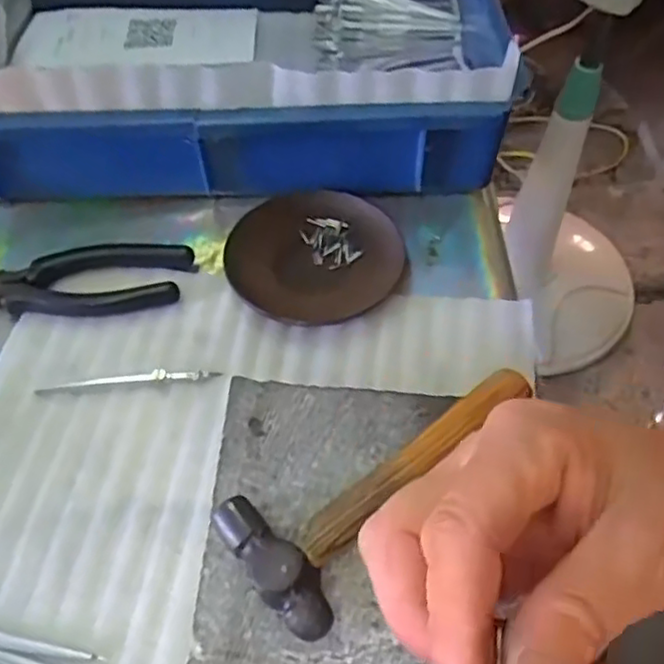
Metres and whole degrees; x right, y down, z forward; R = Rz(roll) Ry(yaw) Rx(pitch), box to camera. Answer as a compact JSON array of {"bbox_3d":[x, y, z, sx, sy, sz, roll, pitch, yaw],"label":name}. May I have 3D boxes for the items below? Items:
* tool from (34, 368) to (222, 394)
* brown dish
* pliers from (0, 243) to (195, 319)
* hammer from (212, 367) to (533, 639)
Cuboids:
[{"bbox_3d":[-0.121,0.027,0.398,0.107,0.007,0.011,-7,55,-3],"label":"tool"},{"bbox_3d":[-0.010,-0.052,0.447,0.113,0.015,0.105,-1,55,1],"label":"brown dish"},{"bbox_3d":[-0.174,-0.032,0.437,0.162,0.015,0.048,-5,55,-2],"label":"pliers"},{"bbox_3d":[0.025,0.058,0.300,0.153,0.022,0.062,-38,62,-22],"label":"hammer"}]

